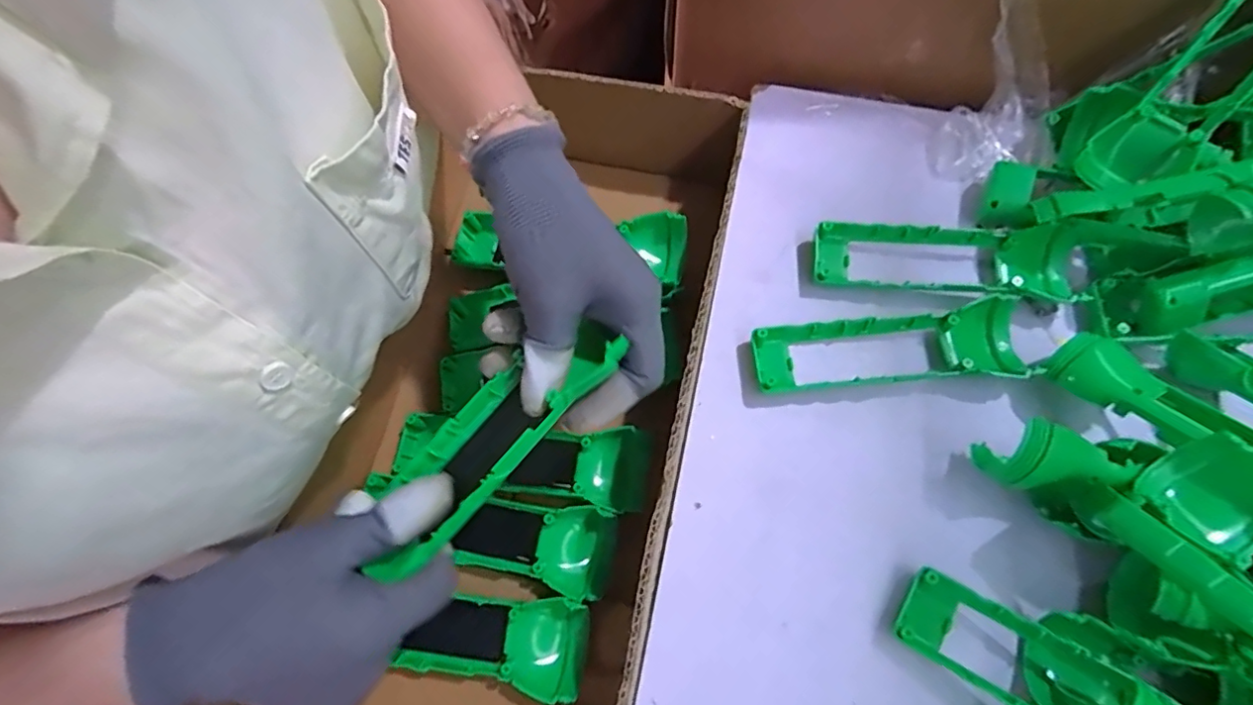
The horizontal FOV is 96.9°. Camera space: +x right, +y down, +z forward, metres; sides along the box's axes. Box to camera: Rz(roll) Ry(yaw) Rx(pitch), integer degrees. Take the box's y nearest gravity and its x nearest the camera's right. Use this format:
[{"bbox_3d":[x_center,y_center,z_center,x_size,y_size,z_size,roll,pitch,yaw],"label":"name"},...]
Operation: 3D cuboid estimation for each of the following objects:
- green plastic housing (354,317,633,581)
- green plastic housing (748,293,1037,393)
[{"bbox_3d":[-0.065,0.042,0.266,0.150,0.027,0.047,-43,75,2],"label":"green plastic housing"},{"bbox_3d":[0.160,-0.002,0.345,0.163,0.025,0.048,-5,72,1],"label":"green plastic housing"}]

